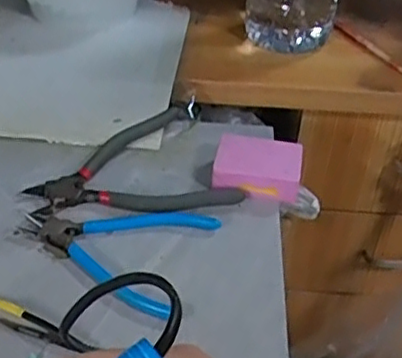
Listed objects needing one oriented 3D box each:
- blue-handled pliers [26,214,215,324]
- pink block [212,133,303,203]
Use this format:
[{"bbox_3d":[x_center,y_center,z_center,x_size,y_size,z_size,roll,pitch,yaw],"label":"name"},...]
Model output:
[{"bbox_3d":[-0.066,0.045,0.505,0.141,0.010,0.107,19,42,19],"label":"blue-handled pliers"},{"bbox_3d":[0.051,-0.011,0.570,0.074,0.029,0.058,11,40,10],"label":"pink block"}]

